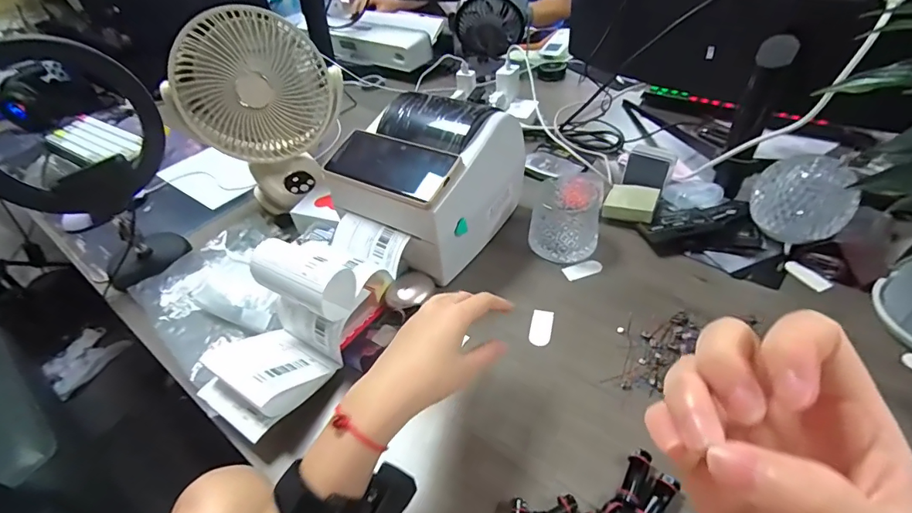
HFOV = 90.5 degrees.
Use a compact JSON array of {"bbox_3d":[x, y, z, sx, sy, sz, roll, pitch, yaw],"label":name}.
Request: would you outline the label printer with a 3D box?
[{"bbox_3d":[-0.025,-0.096,0.595,0.151,0.175,0.210,20,48,26],"label":"label printer"}]

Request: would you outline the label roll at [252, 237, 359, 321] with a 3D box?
[{"bbox_3d":[-0.158,0.023,0.461,0.103,0.064,0.059,15,46,22],"label":"label roll"}]

